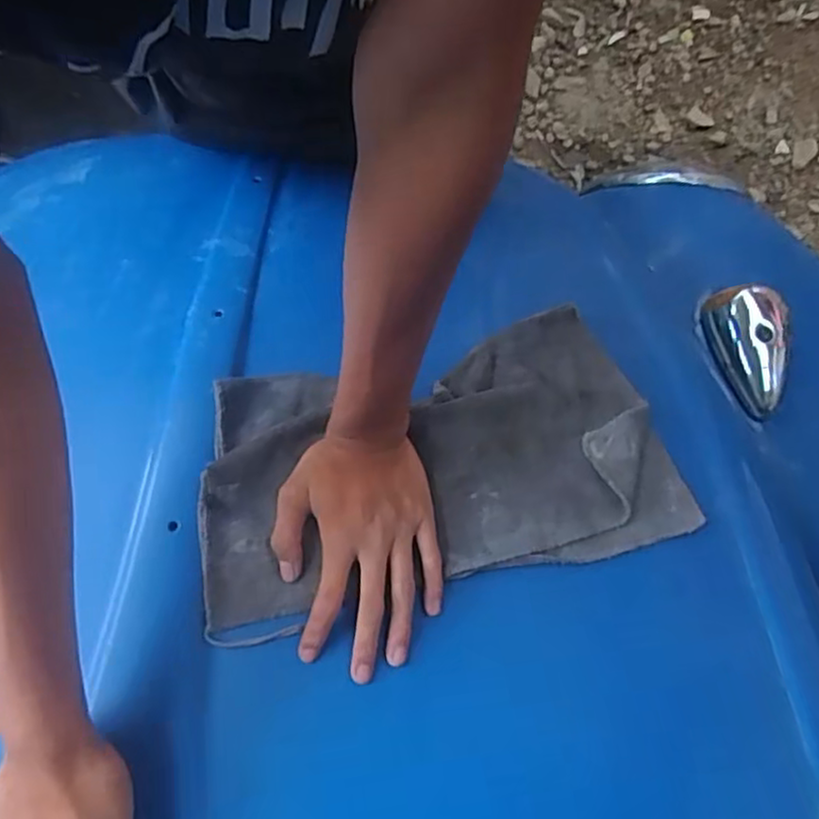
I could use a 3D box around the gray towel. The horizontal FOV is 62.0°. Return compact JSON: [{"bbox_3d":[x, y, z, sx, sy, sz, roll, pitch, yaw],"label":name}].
[{"bbox_3d":[0.021,0.037,0.512,0.358,0.024,0.199,-14,68,-12],"label":"gray towel"}]

